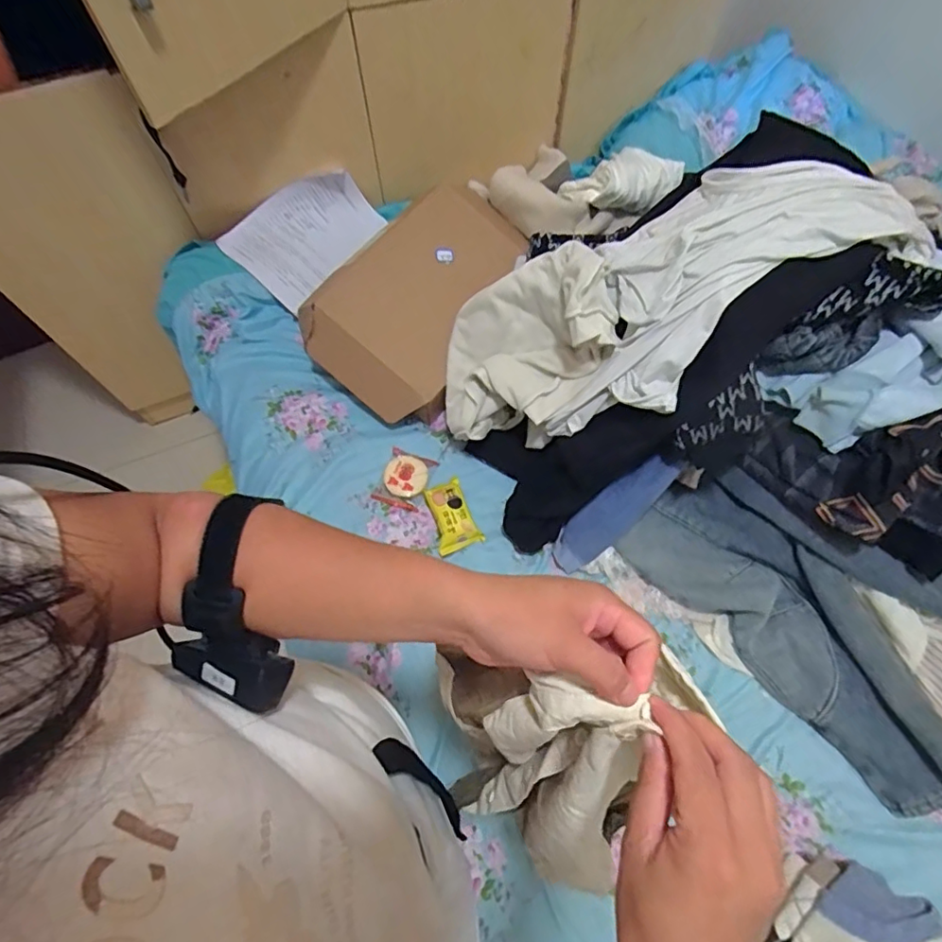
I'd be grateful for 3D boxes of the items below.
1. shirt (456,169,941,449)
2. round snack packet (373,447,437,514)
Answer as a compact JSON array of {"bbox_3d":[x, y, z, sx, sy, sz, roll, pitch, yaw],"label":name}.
[{"bbox_3d":[0.243,-0.238,0.823,0.674,0.167,0.310,-24,63,25],"label":"shirt"},{"bbox_3d":[-0.113,0.014,0.959,0.076,0.021,0.098,17,67,8],"label":"round snack packet"}]

